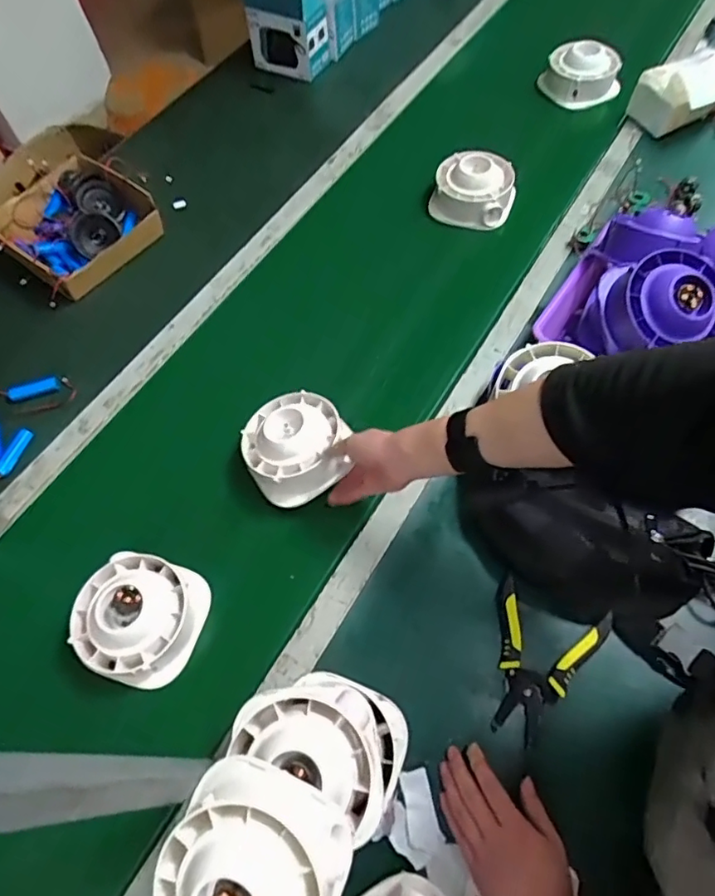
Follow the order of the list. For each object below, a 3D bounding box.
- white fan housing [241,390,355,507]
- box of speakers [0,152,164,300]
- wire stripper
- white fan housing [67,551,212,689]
[{"bbox_3d":[-0.077,-0.009,0.692,0.131,0.064,0.138,-2,62,3],"label":"white fan housing"},{"bbox_3d":[-0.484,-0.387,0.938,0.230,0.061,0.217,35,70,20],"label":"box of speakers"},{"bbox_3d":[0.190,0.230,0.588,0.115,0.025,0.152,23,66,15],"label":"wire stripper"},{"bbox_3d":[-0.250,0.188,0.618,0.141,0.062,0.141,22,64,0],"label":"white fan housing"}]

